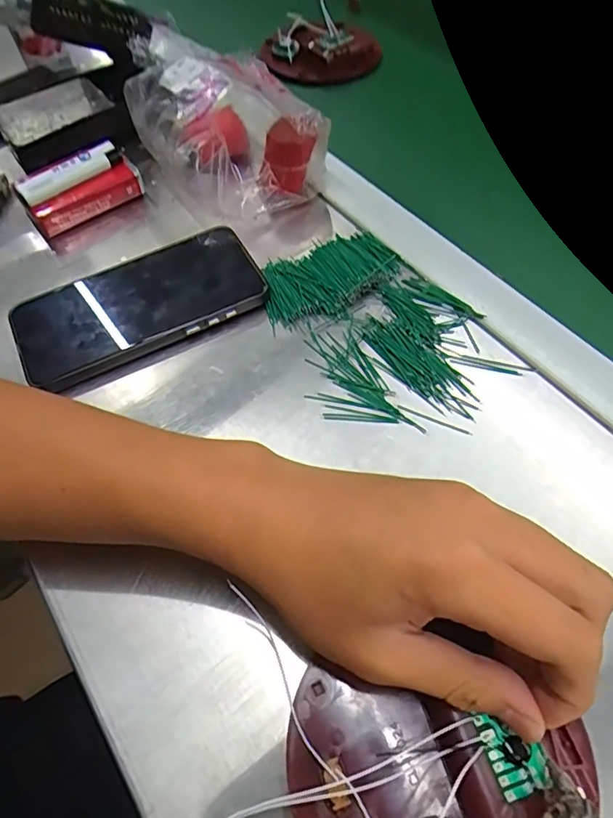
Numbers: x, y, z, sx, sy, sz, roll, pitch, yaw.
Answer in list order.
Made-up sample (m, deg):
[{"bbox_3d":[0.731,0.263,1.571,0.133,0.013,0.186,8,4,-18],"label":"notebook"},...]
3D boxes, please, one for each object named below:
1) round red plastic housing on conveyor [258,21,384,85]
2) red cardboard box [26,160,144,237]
[{"bbox_3d":[0.010,-0.361,0.521,0.110,0.027,0.100,-1,58,1],"label":"round red plastic housing on conveyor"},{"bbox_3d":[-0.169,-0.164,0.403,0.083,0.019,0.020,-38,65,-20],"label":"red cardboard box"}]

